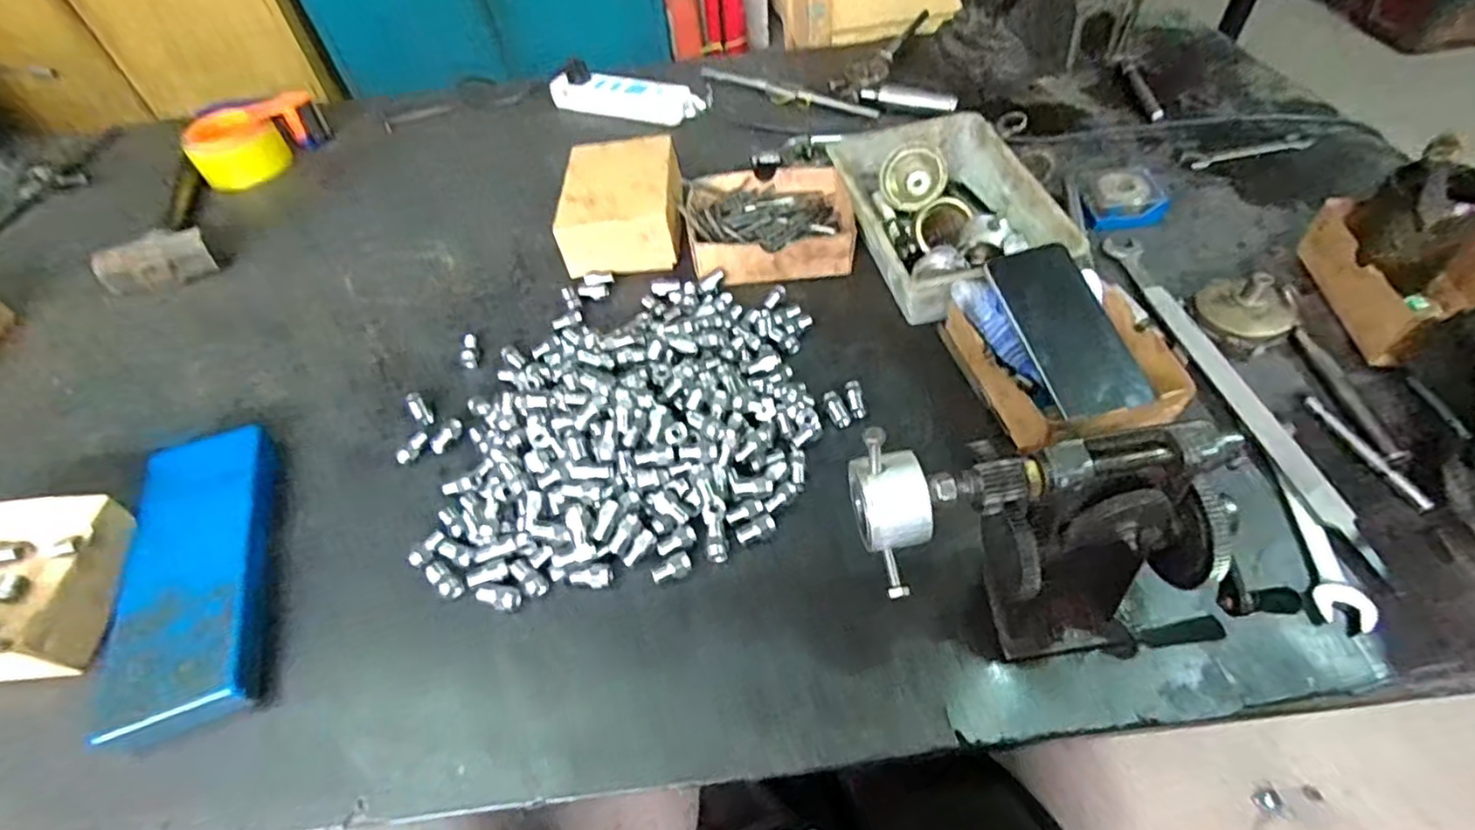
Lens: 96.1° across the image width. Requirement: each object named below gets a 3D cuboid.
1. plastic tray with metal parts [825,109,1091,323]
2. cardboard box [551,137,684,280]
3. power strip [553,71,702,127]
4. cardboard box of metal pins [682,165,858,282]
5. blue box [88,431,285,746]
[{"bbox_3d":[0.207,-0.201,0.669,0.163,0.081,0.242,-14,52,-7],"label":"plastic tray with metal parts"},{"bbox_3d":[-0.124,-0.232,0.725,0.123,0.067,0.160,-3,52,2],"label":"cardboard box"},{"bbox_3d":[-0.157,-0.431,0.901,0.223,0.029,0.054,16,55,16],"label":"power strip"},{"bbox_3d":[0.033,-0.201,0.700,0.171,0.050,0.144,-8,52,-2],"label":"cardboard box of metal pins"},{"bbox_3d":[-0.402,0.115,0.500,0.095,0.037,0.249,-18,53,-9],"label":"blue box"}]

